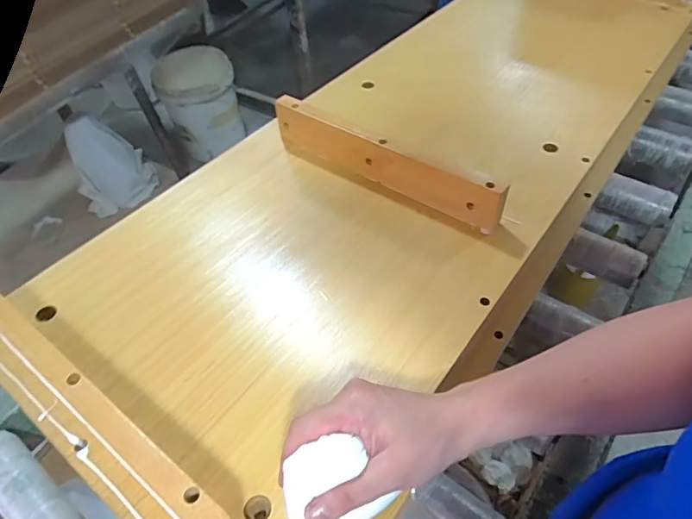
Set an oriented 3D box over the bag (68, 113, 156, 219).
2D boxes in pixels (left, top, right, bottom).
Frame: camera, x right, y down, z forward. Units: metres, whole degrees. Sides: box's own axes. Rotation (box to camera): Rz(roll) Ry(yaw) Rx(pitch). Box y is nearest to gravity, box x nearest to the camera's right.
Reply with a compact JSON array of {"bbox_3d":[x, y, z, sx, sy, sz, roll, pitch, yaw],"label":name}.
[{"bbox_3d":[-0.757,-0.301,1.519,0.226,0.335,0.085,-28,55,-16],"label":"bag"}]

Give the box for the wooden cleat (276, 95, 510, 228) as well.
[{"bbox_3d":[0.040,-0.119,0.560,0.301,0.067,0.018,28,59,24],"label":"wooden cleat"}]

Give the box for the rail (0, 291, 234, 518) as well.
[{"bbox_3d":[-0.193,0.109,0.364,0.307,0.042,0.023,29,60,25],"label":"rail"}]

